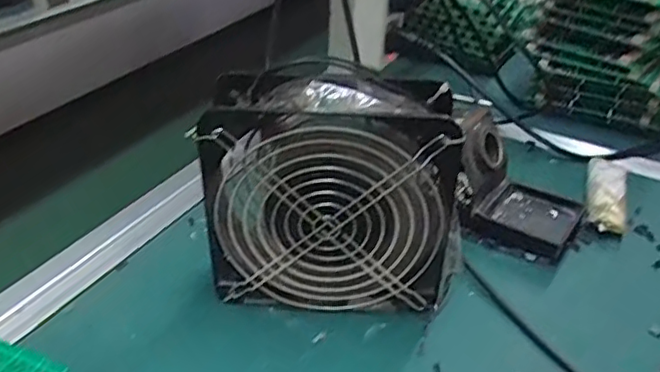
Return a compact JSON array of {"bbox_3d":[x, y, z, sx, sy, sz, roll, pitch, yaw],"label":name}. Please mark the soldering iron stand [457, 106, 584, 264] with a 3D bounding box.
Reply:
[{"bbox_3d":[0.145,-0.002,0.481,0.106,0.071,0.085,18,37,19],"label":"soldering iron stand"}]

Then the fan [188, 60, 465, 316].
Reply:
[{"bbox_3d":[0.003,0.006,0.397,0.155,0.154,0.059,5,35,2],"label":"fan"}]

